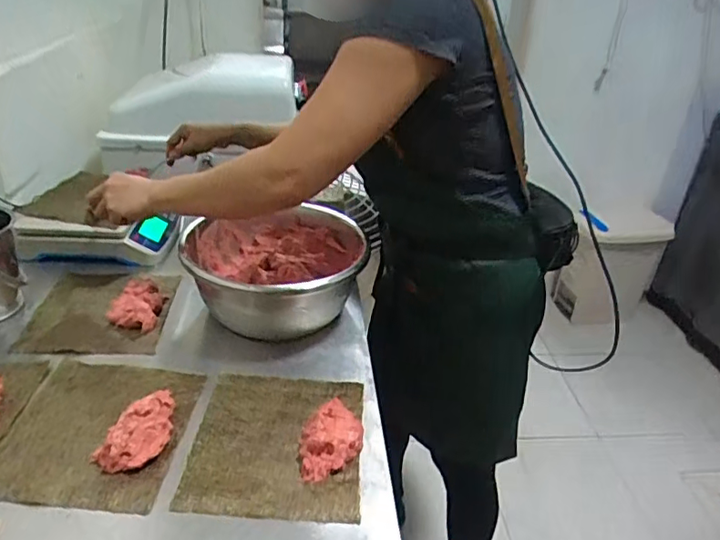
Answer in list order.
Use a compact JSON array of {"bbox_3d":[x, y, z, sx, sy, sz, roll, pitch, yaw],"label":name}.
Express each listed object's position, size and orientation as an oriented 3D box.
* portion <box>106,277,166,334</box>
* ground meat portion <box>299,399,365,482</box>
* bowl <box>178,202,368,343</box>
[{"bbox_3d":[-0.328,0.051,0.825,0.077,0.035,0.100,-7,32,-19],"label":"portion"},{"bbox_3d":[-0.032,0.187,0.626,0.069,0.037,0.090,3,30,-2],"label":"ground meat portion"},{"bbox_3d":[-0.123,0.004,0.849,0.257,0.124,0.259,3,30,-2],"label":"bowl"}]

